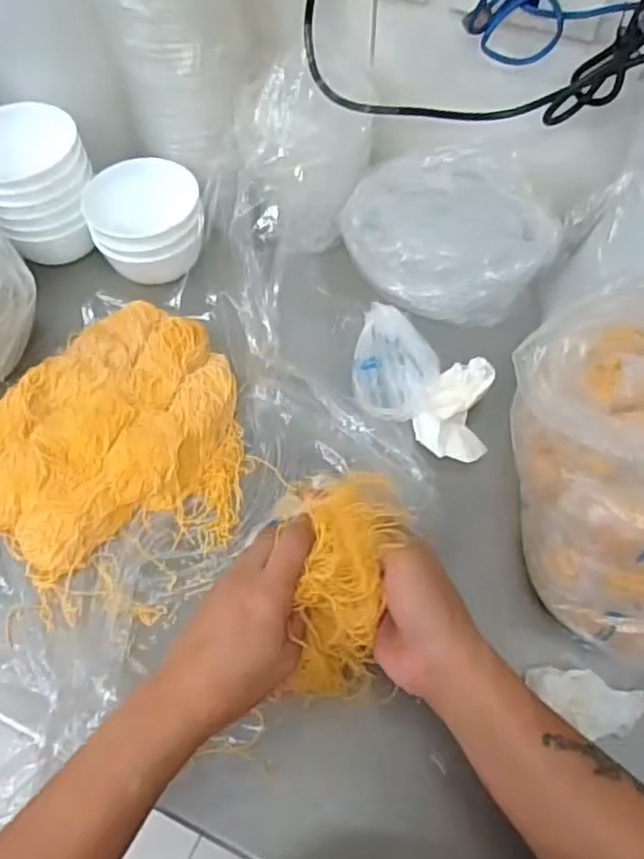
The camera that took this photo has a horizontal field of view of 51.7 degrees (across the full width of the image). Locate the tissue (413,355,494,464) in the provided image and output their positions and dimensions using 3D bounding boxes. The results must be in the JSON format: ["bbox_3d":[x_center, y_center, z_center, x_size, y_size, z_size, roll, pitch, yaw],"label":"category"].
[{"bbox_3d":[0.111,-0.018,0.558,0.057,0.024,0.089,9,58,6],"label":"tissue"}]

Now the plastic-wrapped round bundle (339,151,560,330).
[{"bbox_3d":[0.106,-0.168,0.586,0.182,0.095,0.103,18,60,12],"label":"plastic-wrapped round bundle"}]

